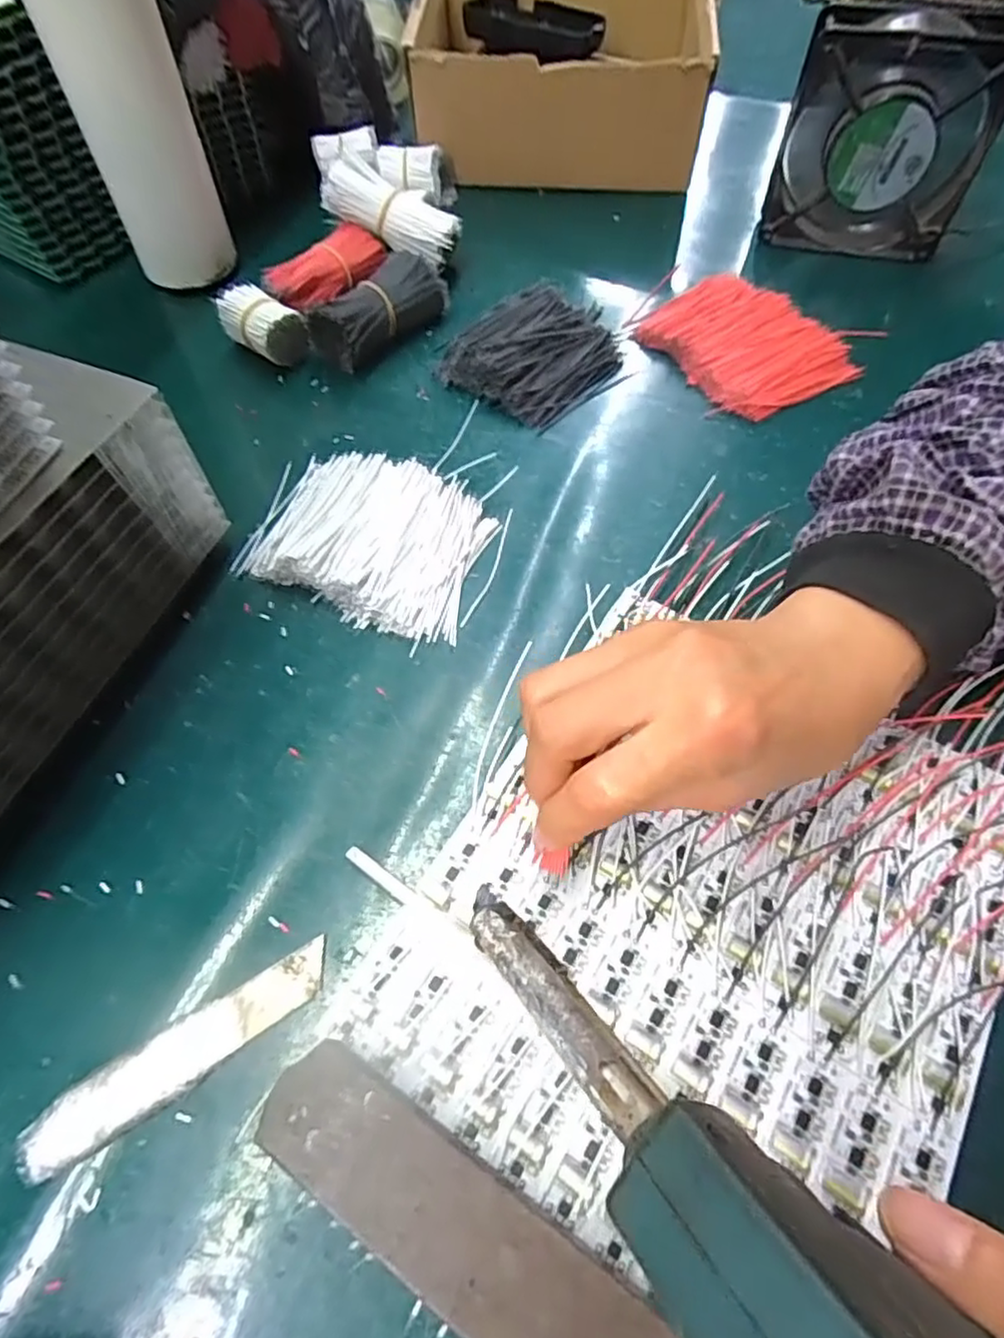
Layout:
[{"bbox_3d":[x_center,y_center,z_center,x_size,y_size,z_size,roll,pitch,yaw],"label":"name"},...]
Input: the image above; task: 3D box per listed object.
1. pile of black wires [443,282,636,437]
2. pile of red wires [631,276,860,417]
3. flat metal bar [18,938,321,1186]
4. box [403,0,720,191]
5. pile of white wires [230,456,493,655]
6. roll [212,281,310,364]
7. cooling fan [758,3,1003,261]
[{"bbox_3d":[0.024,-0.198,0.408,0.089,0.021,0.099,40,68,21],"label":"pile of black wires"},{"bbox_3d":[0.152,-0.207,0.414,0.094,0.017,0.116,-30,64,-16],"label":"pile of red wires"},{"bbox_3d":[-0.107,0.130,0.223,0.102,0.010,0.020,-30,64,-16],"label":"flat metal bar"},{"bbox_3d":[0.043,-0.476,0.522,0.226,0.089,0.190,7,60,4],"label":"box"},{"bbox_3d":[-0.071,-0.070,0.338,0.120,0.017,0.097,14,61,8],"label":"pile of white wires"},{"bbox_3d":[-0.151,-0.216,0.413,0.052,0.035,0.028,33,65,18],"label":"roll"},{"bbox_3d":[0.242,-0.338,0.419,0.120,0.115,0.037,10,61,6],"label":"cooling fan"}]

